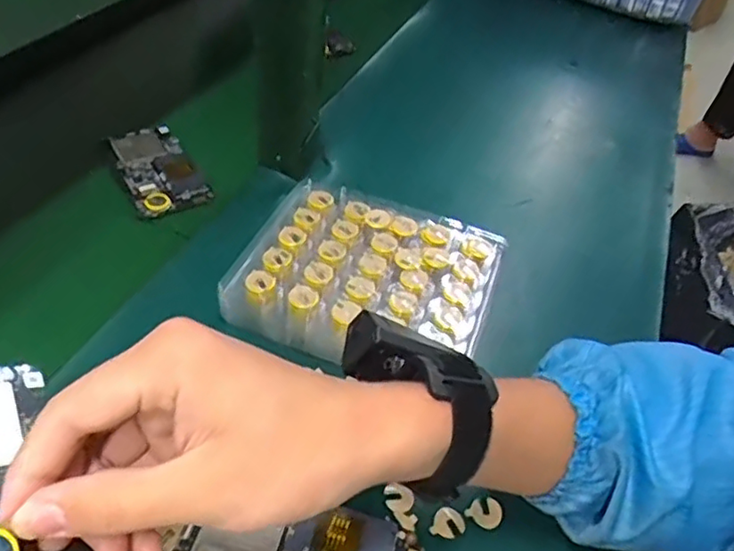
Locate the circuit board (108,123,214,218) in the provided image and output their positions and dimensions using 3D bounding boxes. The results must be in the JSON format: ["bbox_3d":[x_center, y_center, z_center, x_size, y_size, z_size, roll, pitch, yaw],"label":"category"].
[{"bbox_3d":[-0.186,-0.095,0.543,0.058,0.008,0.119,-21,51,-26],"label":"circuit board"}]

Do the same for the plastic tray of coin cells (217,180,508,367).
[{"bbox_3d":[0.001,0.003,0.443,0.168,0.044,0.143,18,45,11],"label":"plastic tray of coin cells"}]

